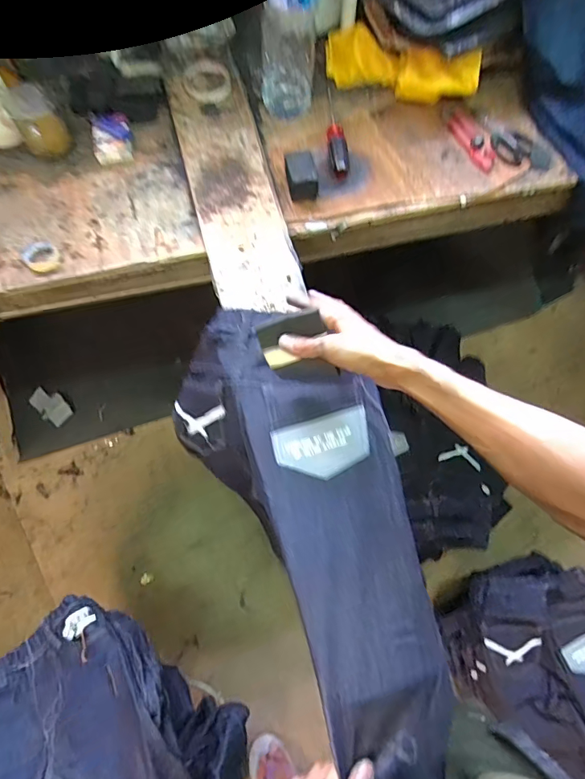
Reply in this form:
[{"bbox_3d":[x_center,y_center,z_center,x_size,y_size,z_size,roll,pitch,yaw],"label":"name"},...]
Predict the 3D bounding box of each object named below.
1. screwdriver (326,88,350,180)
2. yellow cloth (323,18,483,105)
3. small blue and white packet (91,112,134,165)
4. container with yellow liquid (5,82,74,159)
[{"bbox_3d":[0.074,-0.455,0.778,0.032,0.033,0.220,-2,68,-3],"label":"screwdriver"},{"bbox_3d":[0.196,-0.602,0.818,0.286,0.076,0.115,26,70,8],"label":"yellow cloth"},{"bbox_3d":[-0.303,-0.422,0.759,0.065,0.024,0.087,-11,69,-6],"label":"small blue and white packet"},{"bbox_3d":[-0.400,-0.419,0.720,0.067,0.094,0.075,-28,72,-12],"label":"container with yellow liquid"}]

